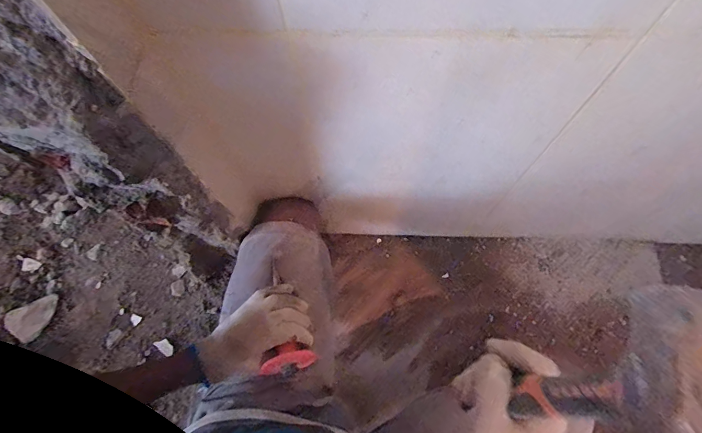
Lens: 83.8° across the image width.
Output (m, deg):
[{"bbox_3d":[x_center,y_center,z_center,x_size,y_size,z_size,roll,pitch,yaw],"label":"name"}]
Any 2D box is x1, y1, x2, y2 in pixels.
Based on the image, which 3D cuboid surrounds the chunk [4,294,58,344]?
[{"bbox_3d":[-0.702,0.228,0.867,0.098,0.025,0.078,-28,72,-8],"label":"chunk"}]

